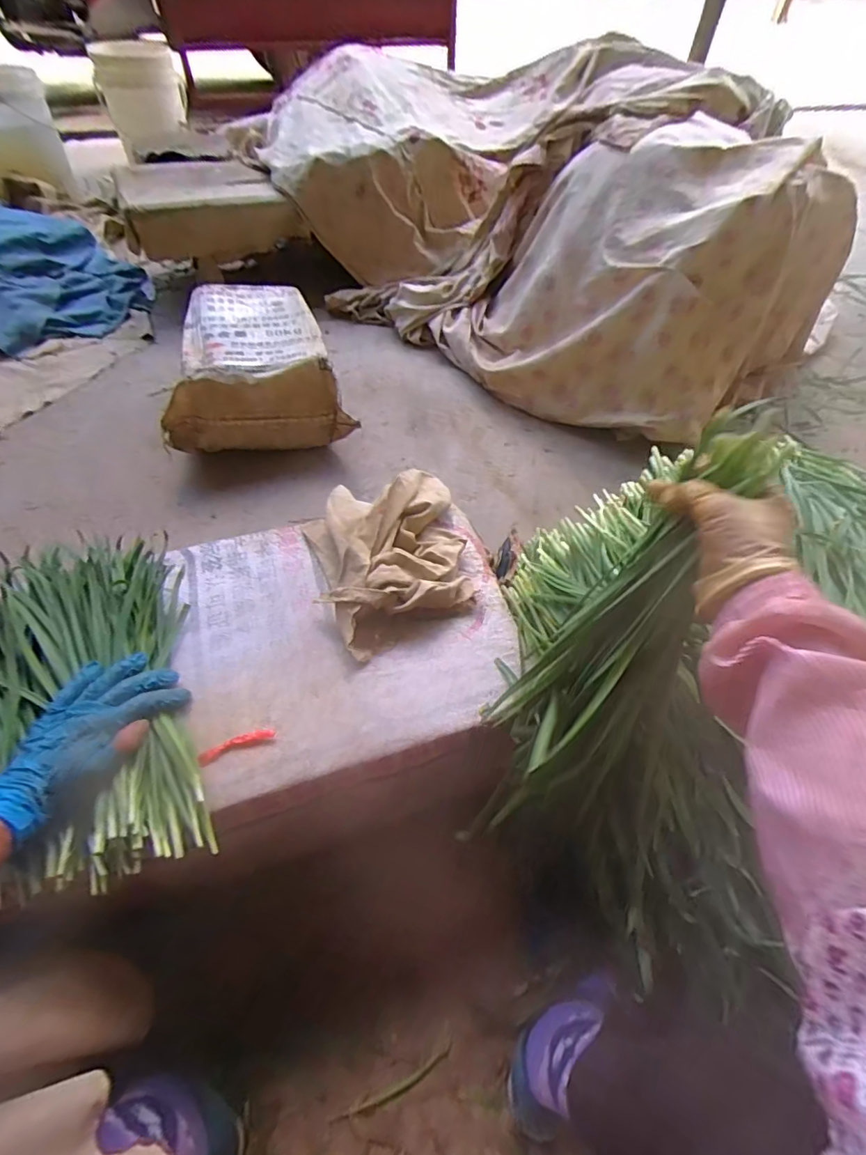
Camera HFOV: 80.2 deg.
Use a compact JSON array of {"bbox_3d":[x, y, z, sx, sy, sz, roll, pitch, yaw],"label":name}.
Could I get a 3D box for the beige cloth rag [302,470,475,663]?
[{"bbox_3d":[-0.049,-0.048,0.615,0.198,0.060,0.260,-11,55,-12],"label":"beige cloth rag"}]

